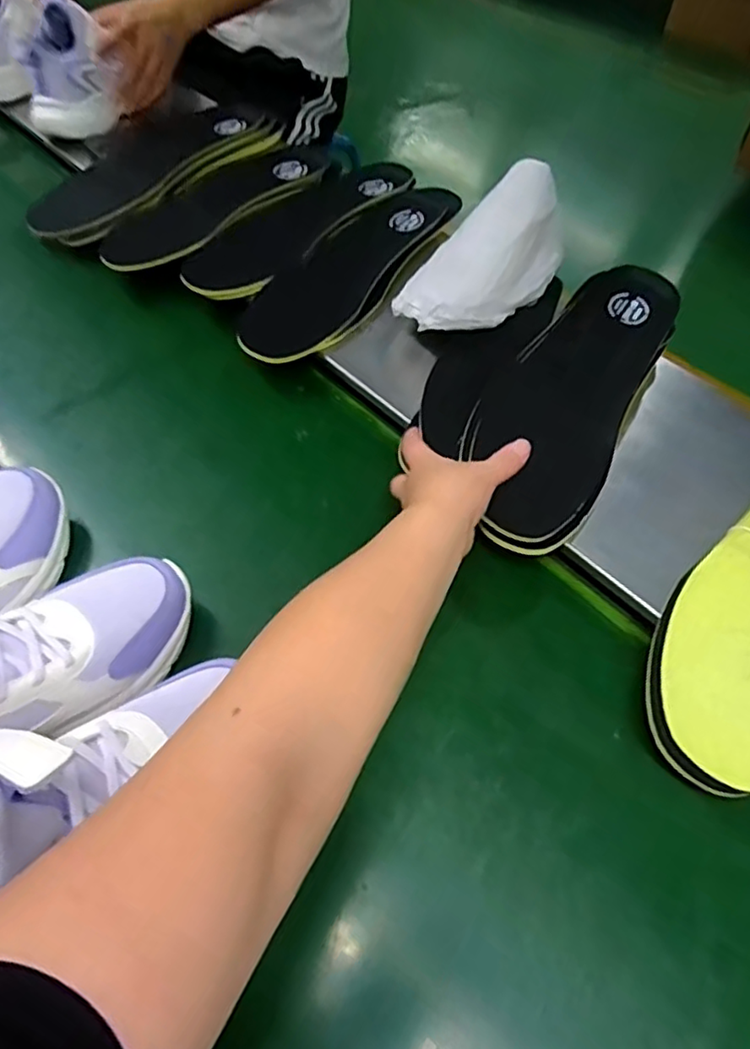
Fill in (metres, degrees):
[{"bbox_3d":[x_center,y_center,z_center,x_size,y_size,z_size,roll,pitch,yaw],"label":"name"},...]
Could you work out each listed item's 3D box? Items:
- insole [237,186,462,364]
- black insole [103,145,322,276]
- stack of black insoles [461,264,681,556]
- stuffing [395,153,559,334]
[{"bbox_3d":[-0.020,-0.276,0.657,0.107,0.018,0.322,28,58,19],"label":"insole"},{"bbox_3d":[-0.169,-0.376,0.718,0.082,0.038,0.295,38,62,24],"label":"black insole"},{"bbox_3d":[0.156,-0.110,0.507,0.108,0.034,0.292,23,66,17],"label":"stack of black insoles"},{"bbox_3d":[0.108,-0.253,0.580,0.095,0.078,0.197,33,60,22],"label":"stuffing"}]

